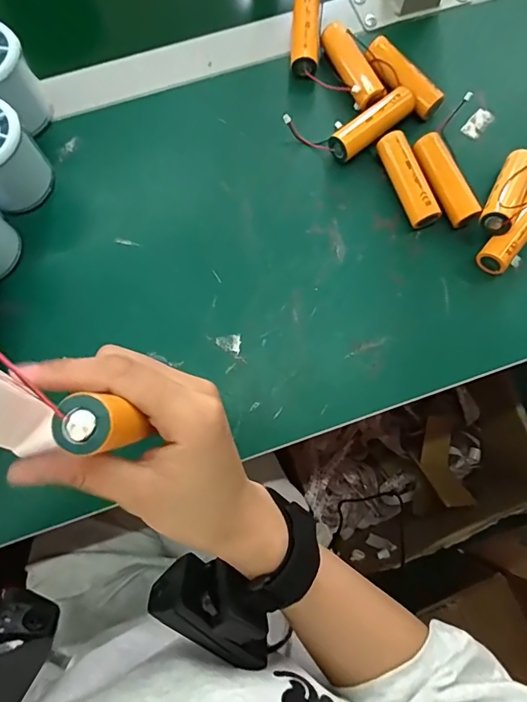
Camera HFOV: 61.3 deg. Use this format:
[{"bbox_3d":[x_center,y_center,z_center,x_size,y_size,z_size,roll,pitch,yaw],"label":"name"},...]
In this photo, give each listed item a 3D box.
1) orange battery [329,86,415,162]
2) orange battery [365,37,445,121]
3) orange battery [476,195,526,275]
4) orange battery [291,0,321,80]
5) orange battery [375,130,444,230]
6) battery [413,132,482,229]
[{"bbox_3d":[0.084,-0.175,0.346,0.072,0.022,0.021,-40,83,-8],"label":"orange battery"},{"bbox_3d":[0.110,-0.214,0.356,0.023,0.024,0.073,-40,83,-8],"label":"orange battery"},{"bbox_3d":[0.186,-0.089,0.330,0.022,0.022,0.074,38,81,6],"label":"orange battery"},{"bbox_3d":[0.035,-0.258,0.363,0.022,0.023,0.071,4,79,0],"label":"orange battery"},{"bbox_3d":[0.106,-0.127,0.334,0.020,0.024,0.073,-19,80,-5],"label":"orange battery"},{"bbox_3d":[0.136,-0.128,0.336,0.023,0.020,0.070,-27,81,-6],"label":"battery"}]

